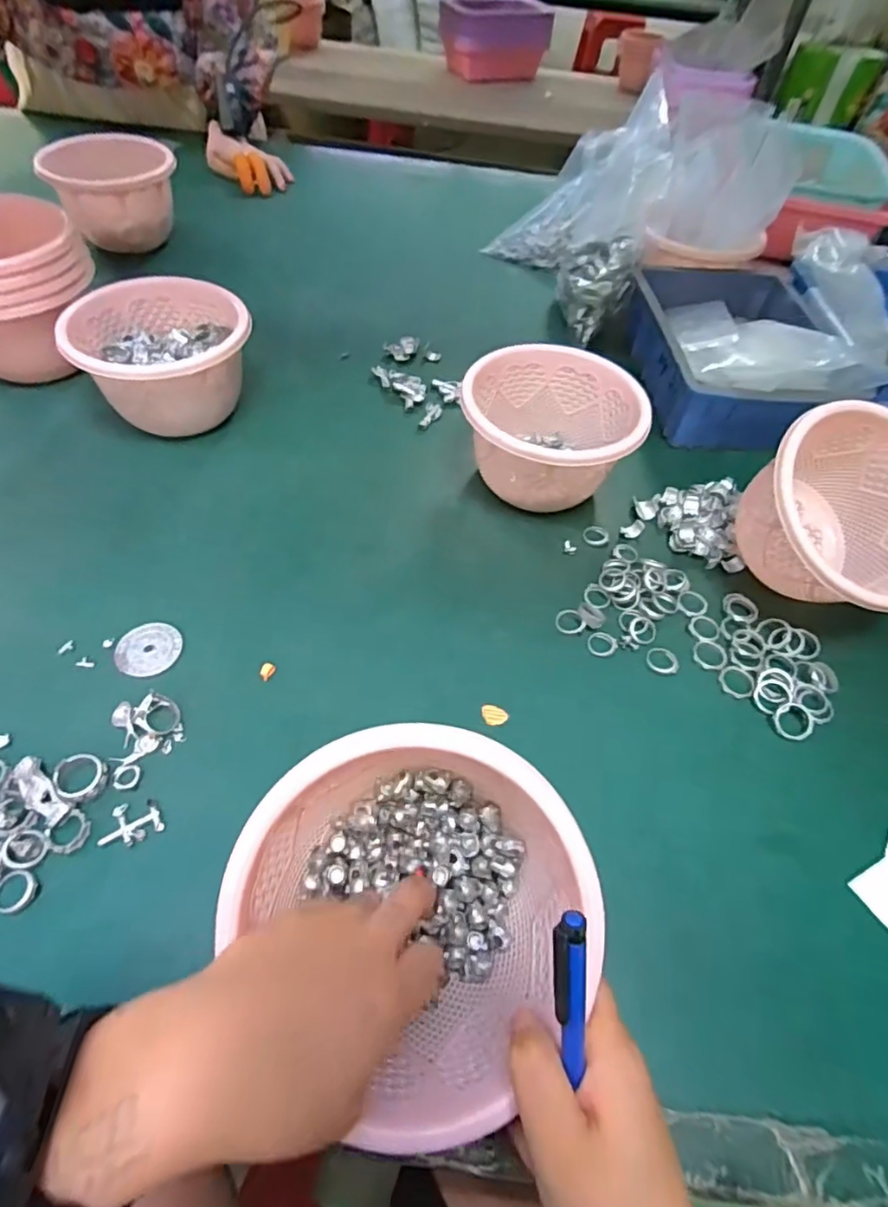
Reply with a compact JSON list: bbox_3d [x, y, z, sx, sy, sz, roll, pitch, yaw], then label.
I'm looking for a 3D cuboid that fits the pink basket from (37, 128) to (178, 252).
[{"bbox_3d":[-0.399,-0.498,0.711,0.139,0.093,0.122,-19,58,-18],"label":"pink basket"}]

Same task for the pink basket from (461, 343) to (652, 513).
[{"bbox_3d":[0.086,-0.145,0.497,0.143,0.084,0.133,2,54,-4],"label":"pink basket"}]

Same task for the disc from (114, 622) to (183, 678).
[{"bbox_3d":[-0.205,0.031,0.401,0.040,0.004,0.042,2,54,-3],"label":"disc"}]

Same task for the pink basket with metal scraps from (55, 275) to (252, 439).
[{"bbox_3d":[-0.256,-0.224,0.530,0.133,0.082,0.142,2,54,-3],"label":"pink basket with metal scraps"}]

